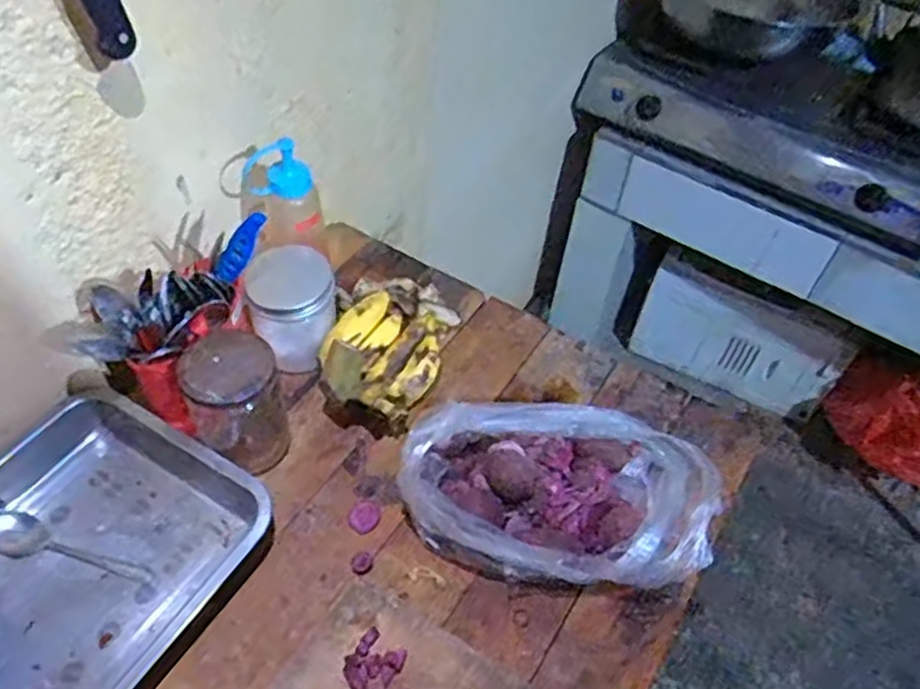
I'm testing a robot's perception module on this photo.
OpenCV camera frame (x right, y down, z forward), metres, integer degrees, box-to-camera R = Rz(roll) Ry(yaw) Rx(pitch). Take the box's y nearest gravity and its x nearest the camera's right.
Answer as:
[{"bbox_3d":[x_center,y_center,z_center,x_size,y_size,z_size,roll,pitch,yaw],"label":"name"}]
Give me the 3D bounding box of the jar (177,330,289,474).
[{"bbox_3d":[-0.206,0.063,0.689,0.077,0.131,0.087,-18,53,-20],"label":"jar"}]

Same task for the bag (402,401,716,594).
[{"bbox_3d":[0.094,0.133,0.687,0.288,0.083,0.167,5,48,-1],"label":"bag"}]

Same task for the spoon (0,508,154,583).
[{"bbox_3d":[-0.338,0.175,0.643,0.143,0.030,0.037,14,49,7],"label":"spoon"}]

